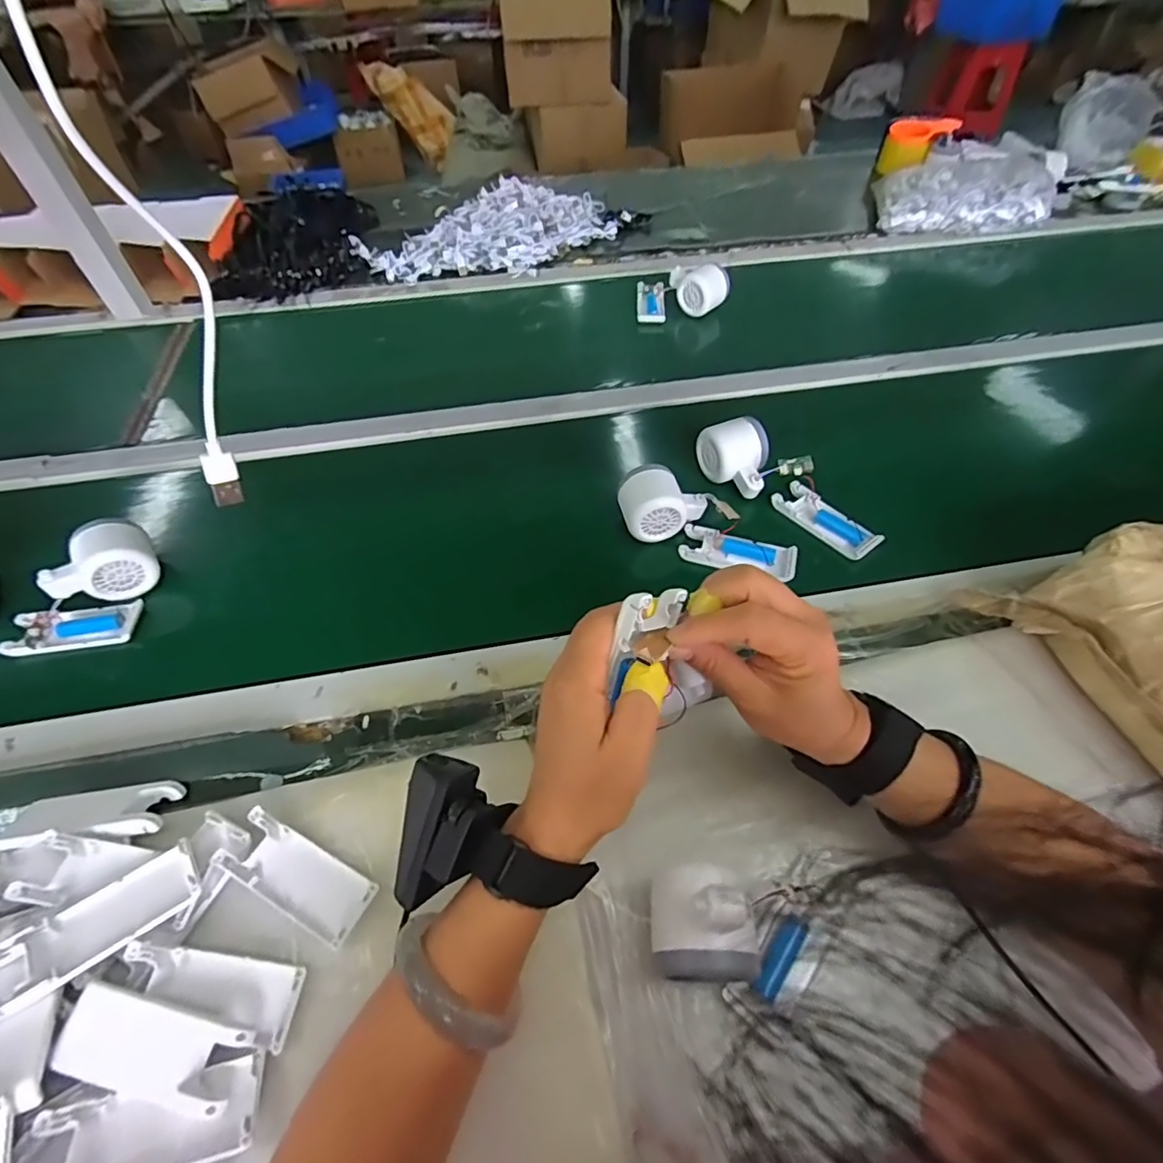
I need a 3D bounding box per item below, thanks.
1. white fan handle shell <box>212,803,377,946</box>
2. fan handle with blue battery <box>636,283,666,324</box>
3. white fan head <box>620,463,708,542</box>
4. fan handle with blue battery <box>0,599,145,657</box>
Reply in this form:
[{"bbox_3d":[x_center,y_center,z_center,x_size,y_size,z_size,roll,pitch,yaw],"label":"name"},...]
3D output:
[{"bbox_3d":[-0.180,0.186,0.354,0.102,0.010,0.039,22,56,17],"label":"white fan handle shell"},{"bbox_3d":[0.104,-0.420,0.835,0.040,0.014,0.089,2,53,3],"label":"fan handle with blue battery"},{"bbox_3d":[0.080,-0.077,0.541,0.081,0.047,0.054,-12,53,-8],"label":"white fan head"},{"bbox_3d":[-0.445,0.040,0.491,0.098,0.014,0.041,-10,53,-6],"label":"fan handle with blue battery"}]

